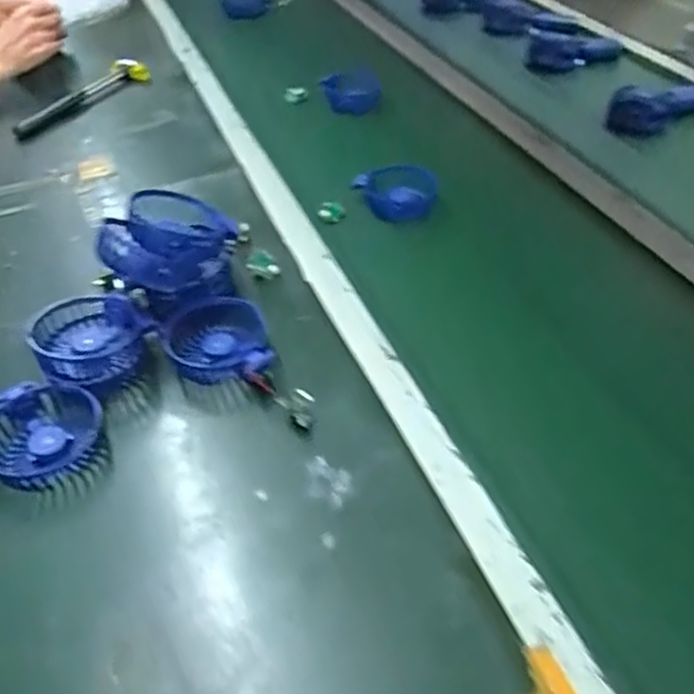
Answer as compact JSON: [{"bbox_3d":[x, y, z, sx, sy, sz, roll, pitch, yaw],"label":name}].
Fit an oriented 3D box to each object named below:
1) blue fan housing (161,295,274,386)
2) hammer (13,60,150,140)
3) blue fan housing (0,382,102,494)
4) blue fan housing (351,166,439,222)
[{"bbox_3d":[-0.114,0.004,0.612,0.088,0.039,0.102,-20,47,-17],"label":"blue fan housing"},{"bbox_3d":[-0.401,-0.377,1.021,0.052,0.028,0.243,24,49,23],"label":"hammer"},{"bbox_3d":[-0.246,0.071,0.546,0.091,0.036,0.089,31,53,29],"label":"blue fan housing"},{"bbox_3d":[0.057,-0.191,0.832,0.101,0.047,0.056,11,45,11],"label":"blue fan housing"}]

